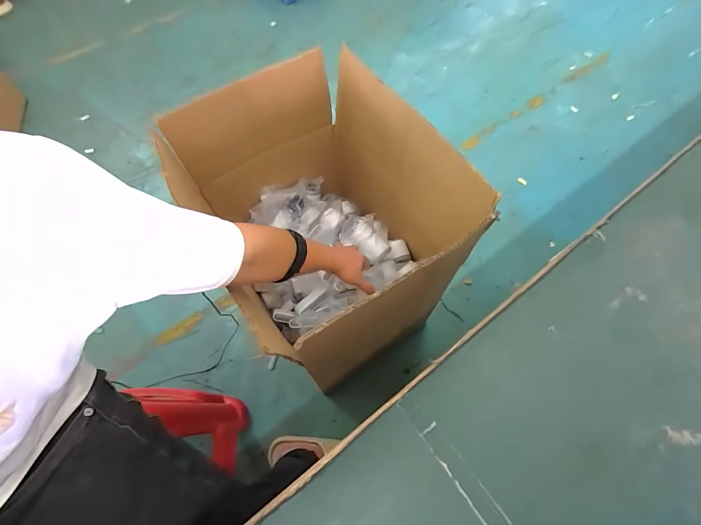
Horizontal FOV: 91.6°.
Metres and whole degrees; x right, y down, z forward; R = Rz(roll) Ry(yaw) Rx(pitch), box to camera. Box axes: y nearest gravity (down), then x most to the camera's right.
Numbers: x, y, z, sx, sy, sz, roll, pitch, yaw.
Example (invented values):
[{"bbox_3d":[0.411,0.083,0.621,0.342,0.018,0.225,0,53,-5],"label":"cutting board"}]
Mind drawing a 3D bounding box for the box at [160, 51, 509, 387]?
[{"bbox_3d":[-0.043,-0.080,0.729,0.397,0.417,0.508,-27,65,-12],"label":"box"}]

